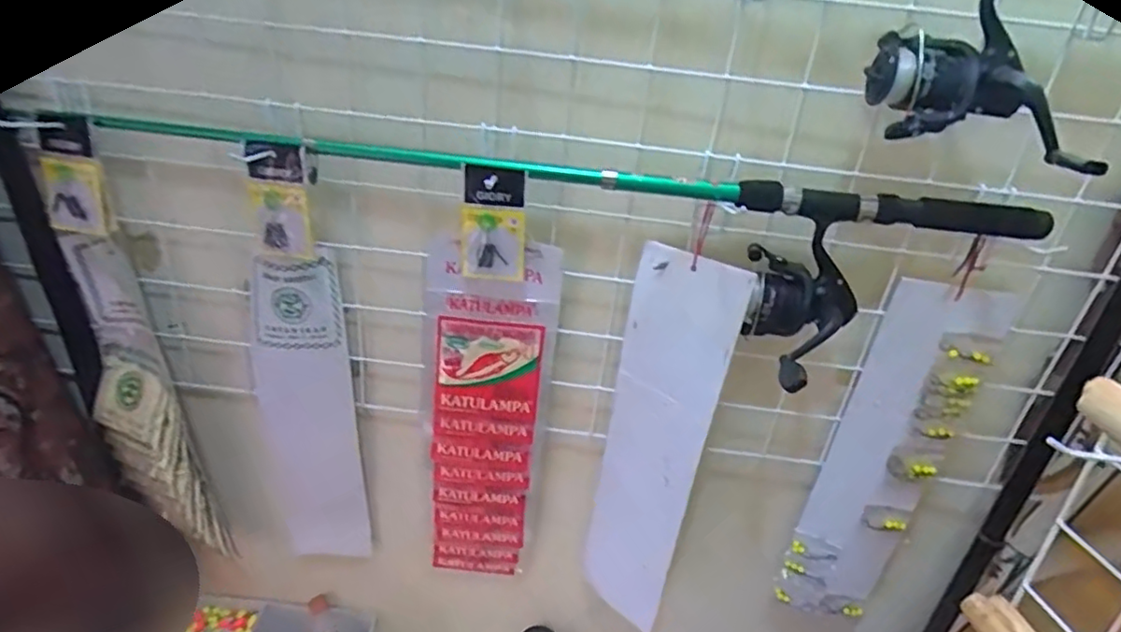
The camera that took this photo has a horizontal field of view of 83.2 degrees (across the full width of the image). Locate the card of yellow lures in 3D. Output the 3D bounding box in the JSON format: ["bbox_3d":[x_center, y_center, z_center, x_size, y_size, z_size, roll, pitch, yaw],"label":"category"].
[{"bbox_3d":[0.313,0.154,0.623,0.097,0.397,0.017,14,28,11],"label":"card of yellow lures"}]

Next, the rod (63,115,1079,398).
[{"bbox_3d":[-0.007,-0.054,0.498,0.756,0.122,0.124,6,28,-1],"label":"rod"}]

